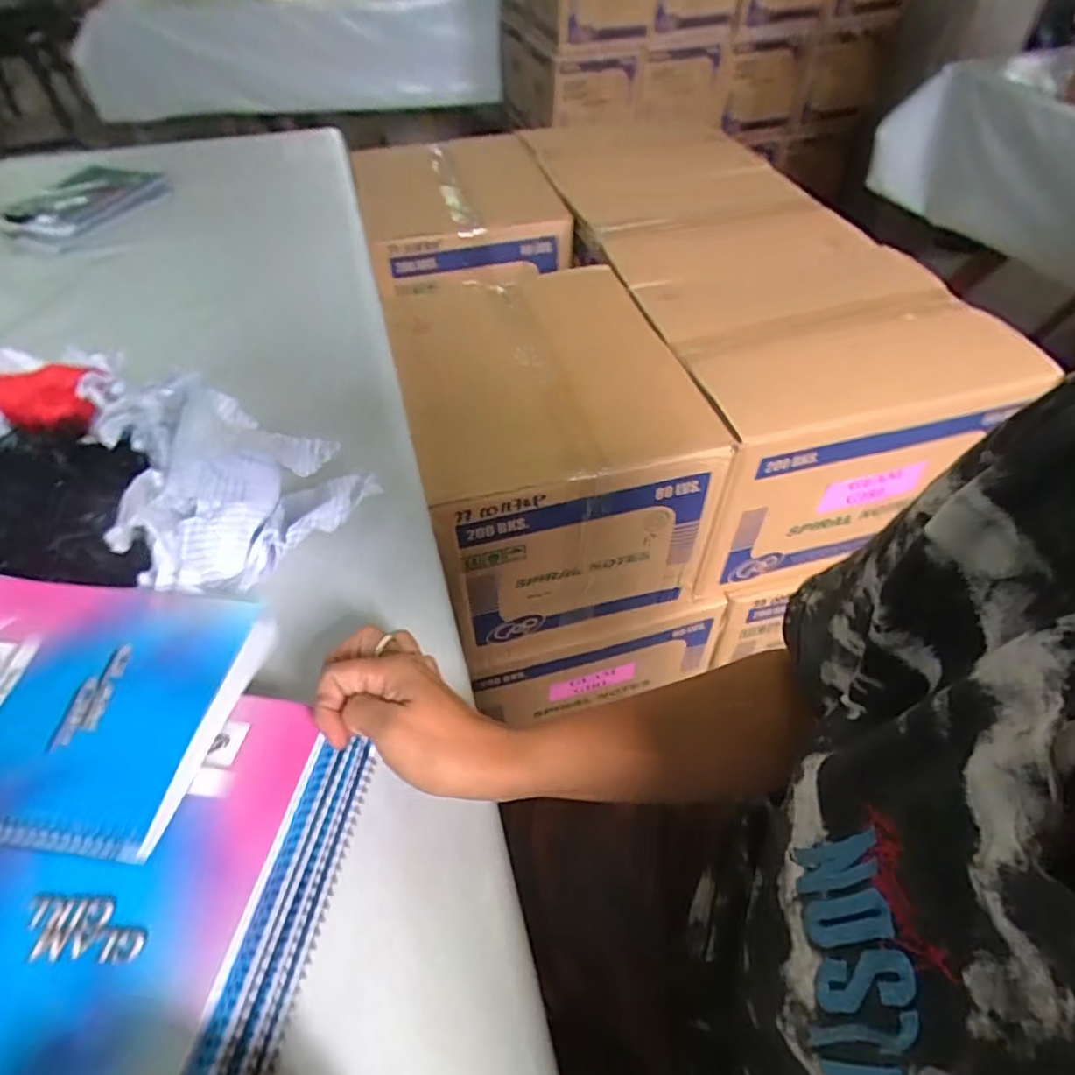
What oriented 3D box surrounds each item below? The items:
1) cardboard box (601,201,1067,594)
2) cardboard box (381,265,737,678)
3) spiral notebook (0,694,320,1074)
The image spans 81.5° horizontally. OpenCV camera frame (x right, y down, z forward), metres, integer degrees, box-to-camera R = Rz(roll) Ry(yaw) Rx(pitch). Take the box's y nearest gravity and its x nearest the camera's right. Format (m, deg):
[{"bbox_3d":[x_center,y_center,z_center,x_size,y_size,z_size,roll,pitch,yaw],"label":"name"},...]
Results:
[{"bbox_3d":[0.339,-0.234,0.927,0.361,0.293,0.494,-10,50,-8],"label":"cardboard box"},{"bbox_3d":[0.003,-0.118,0.860,0.321,0.314,0.413,-12,50,-10],"label":"cardboard box"},{"bbox_3d":[-0.209,0.165,0.307,0.142,0.006,0.190,6,48,7],"label":"spiral notebook"}]

